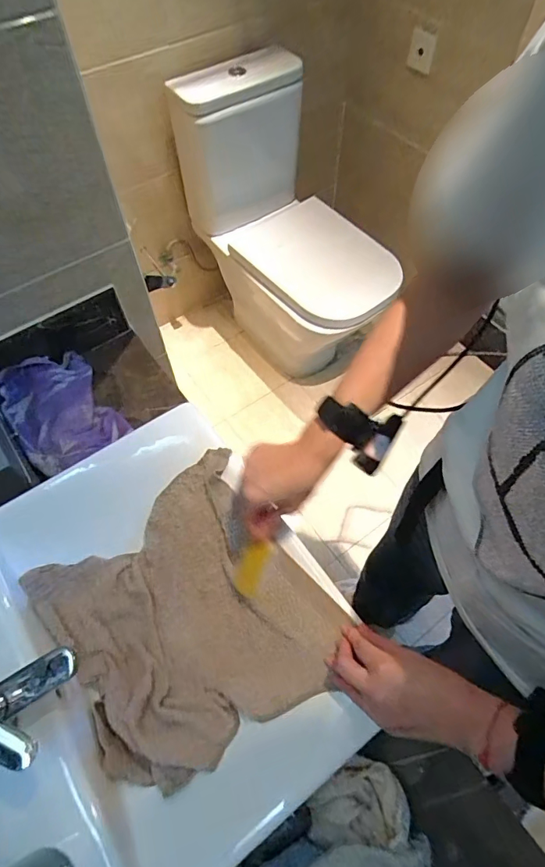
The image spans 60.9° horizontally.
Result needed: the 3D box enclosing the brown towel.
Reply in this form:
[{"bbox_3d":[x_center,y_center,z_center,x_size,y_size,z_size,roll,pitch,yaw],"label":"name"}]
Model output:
[{"bbox_3d":[-0.107,0.221,0.568,0.285,0.081,0.300,-33,65,-17],"label":"brown towel"}]

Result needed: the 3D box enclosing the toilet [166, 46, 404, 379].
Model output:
[{"bbox_3d":[0.067,-0.565,1.490,0.464,0.842,0.694,-34,65,-18],"label":"toilet"}]

